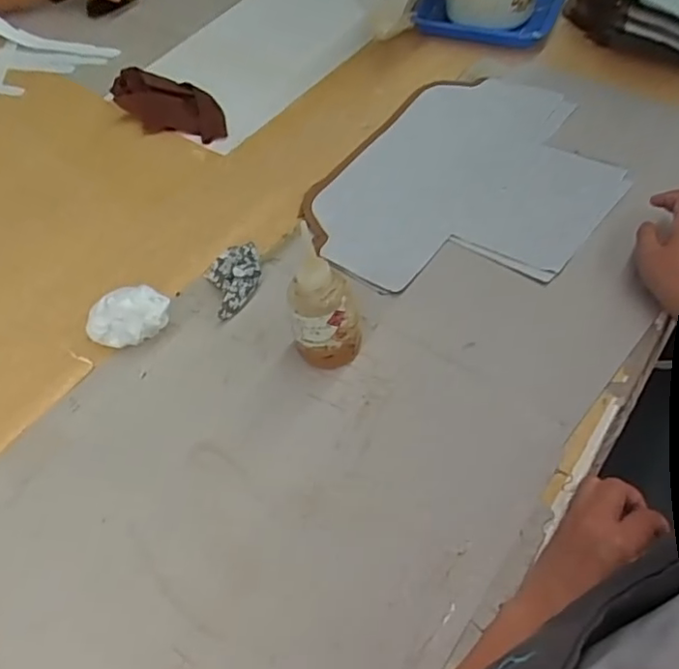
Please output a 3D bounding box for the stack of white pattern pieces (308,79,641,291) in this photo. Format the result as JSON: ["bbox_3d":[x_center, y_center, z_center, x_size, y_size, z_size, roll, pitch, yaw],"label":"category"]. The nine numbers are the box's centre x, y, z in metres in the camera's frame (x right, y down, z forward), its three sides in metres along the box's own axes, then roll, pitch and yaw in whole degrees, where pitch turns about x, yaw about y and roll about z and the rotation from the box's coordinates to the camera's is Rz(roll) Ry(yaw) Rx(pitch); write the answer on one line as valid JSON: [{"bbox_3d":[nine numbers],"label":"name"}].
[{"bbox_3d":[0.163,-0.182,0.728,0.292,0.011,0.389,34,66,26],"label":"stack of white pattern pieces"}]

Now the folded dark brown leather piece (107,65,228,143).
[{"bbox_3d":[-0.244,-0.342,0.891,0.118,0.034,0.200,-38,61,-24],"label":"folded dark brown leather piece"}]

